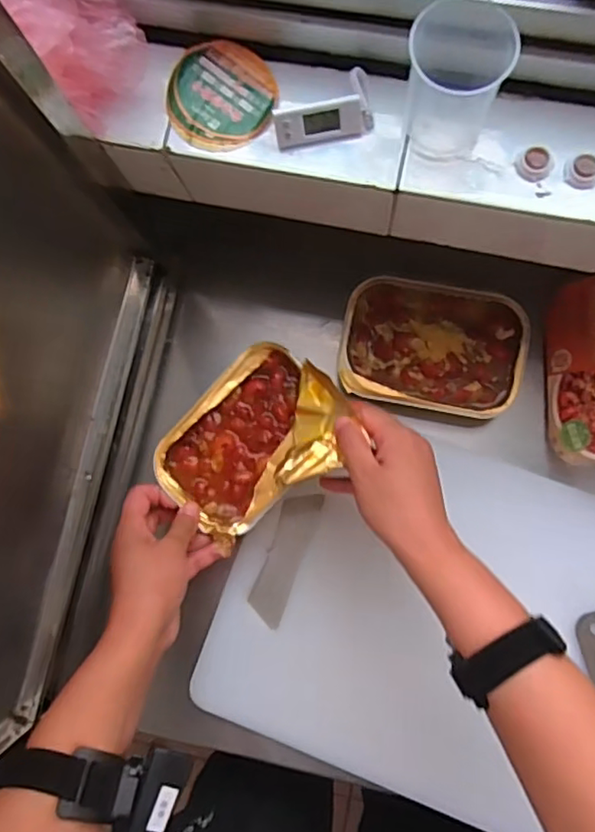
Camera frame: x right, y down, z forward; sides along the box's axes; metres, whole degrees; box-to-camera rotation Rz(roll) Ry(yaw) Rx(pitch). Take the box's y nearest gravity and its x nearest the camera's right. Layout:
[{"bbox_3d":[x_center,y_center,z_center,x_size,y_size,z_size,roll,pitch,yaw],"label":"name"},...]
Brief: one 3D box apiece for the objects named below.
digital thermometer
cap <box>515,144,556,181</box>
[{"bbox_3d":[0.015,-0.187,0.368,0.060,0.020,0.035,-11,84,4],"label":"digital thermometer"},{"bbox_3d":[0.142,-0.149,0.360,0.020,0.005,0.020,0,85,5],"label":"cap"}]

